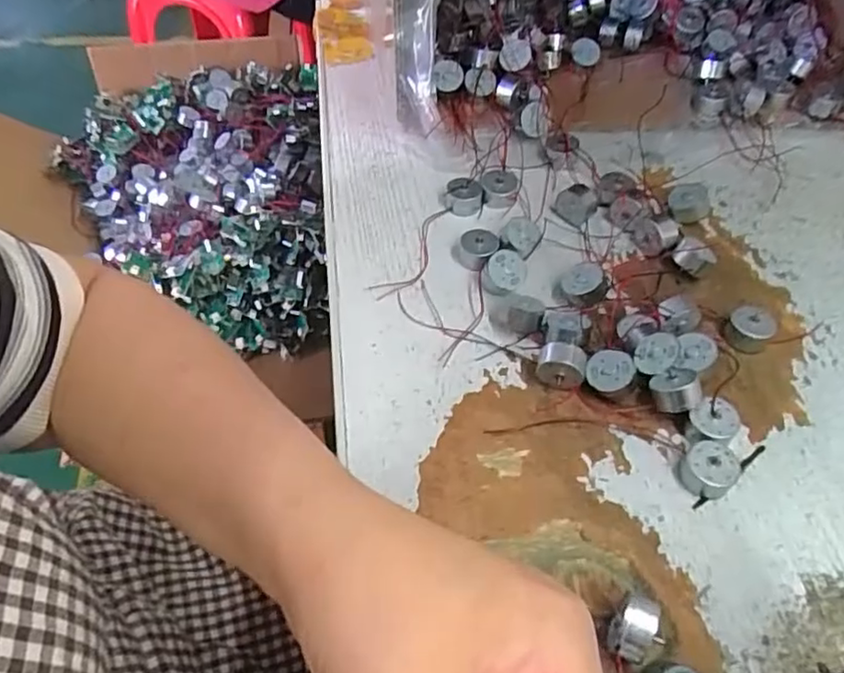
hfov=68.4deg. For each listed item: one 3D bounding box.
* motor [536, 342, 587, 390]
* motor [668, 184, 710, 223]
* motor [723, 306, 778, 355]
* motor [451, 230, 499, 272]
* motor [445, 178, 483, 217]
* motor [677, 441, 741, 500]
[{"bbox_3d":[0.071,0.015,0.318,0.025,0.023,0.016,3,52,2],"label":"motor"},{"bbox_3d":[0.171,-0.084,0.399,0.026,0.024,0.022,24,55,17],"label":"motor"},{"bbox_3d":[0.179,-0.005,0.339,0.023,0.018,0.019,32,58,22],"label":"motor"},{"bbox_3d":[0.032,-0.052,0.377,0.027,0.013,0.026,0,52,0],"label":"motor"},{"bbox_3d":[0.028,-0.092,0.406,0.023,0.013,0.024,9,52,6],"label":"motor"},{"bbox_3d":[0.135,0.061,0.290,0.025,0.014,0.023,0,52,0],"label":"motor"}]

